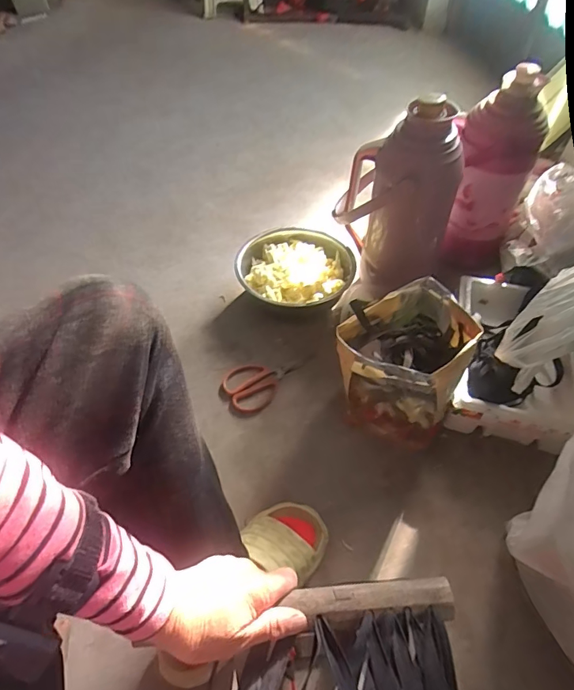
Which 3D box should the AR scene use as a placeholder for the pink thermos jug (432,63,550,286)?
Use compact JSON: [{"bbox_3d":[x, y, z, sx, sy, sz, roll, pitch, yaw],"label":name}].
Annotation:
[{"bbox_3d":[0.406,-0.311,0.899,0.133,0.389,0.127,3,52,4],"label":"pink thermos jug"}]

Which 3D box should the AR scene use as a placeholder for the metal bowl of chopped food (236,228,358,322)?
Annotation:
[{"bbox_3d":[0.017,-0.147,0.937,0.228,0.081,0.211,0,53,0],"label":"metal bowl of chopped food"}]

